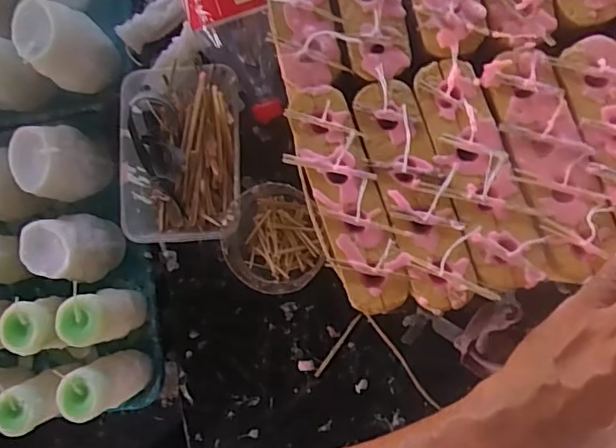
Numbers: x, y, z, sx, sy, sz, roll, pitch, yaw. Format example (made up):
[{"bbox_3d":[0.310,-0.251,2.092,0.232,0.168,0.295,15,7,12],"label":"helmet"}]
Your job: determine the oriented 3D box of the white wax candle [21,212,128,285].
[{"bbox_3d":[-0.262,0.022,0.622,0.066,0.110,0.064,0,88,9],"label":"white wax candle"}]

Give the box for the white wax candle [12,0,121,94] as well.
[{"bbox_3d":[-0.265,-0.193,0.616,0.064,0.098,0.076,-14,86,8],"label":"white wax candle"}]

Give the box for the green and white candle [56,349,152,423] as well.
[{"bbox_3d":[-0.218,0.173,0.602,0.056,0.100,0.051,0,88,9],"label":"green and white candle"}]

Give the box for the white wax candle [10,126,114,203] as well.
[{"bbox_3d":[-0.275,-0.066,0.630,0.064,0.109,0.082,3,88,9],"label":"white wax candle"}]

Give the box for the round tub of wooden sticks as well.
[{"bbox_3d":[-0.032,0.018,0.567,0.098,0.073,0.099,0,88,9],"label":"round tub of wooden sticks"}]

